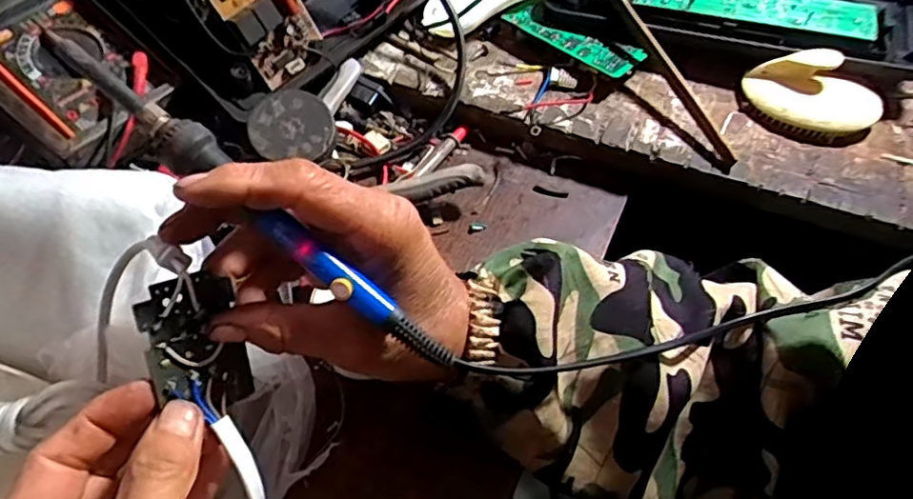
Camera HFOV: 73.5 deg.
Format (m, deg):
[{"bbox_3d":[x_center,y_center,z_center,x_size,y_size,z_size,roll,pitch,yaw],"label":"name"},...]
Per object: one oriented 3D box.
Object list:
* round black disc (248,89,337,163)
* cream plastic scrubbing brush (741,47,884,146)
[{"bbox_3d":[-0.113,-0.087,0.421,0.058,0.006,0.049,3,75,-6],"label":"round black disc"},{"bbox_3d":[0.258,-0.114,0.440,0.093,0.038,0.061,32,63,18],"label":"cream plastic scrubbing brush"}]

